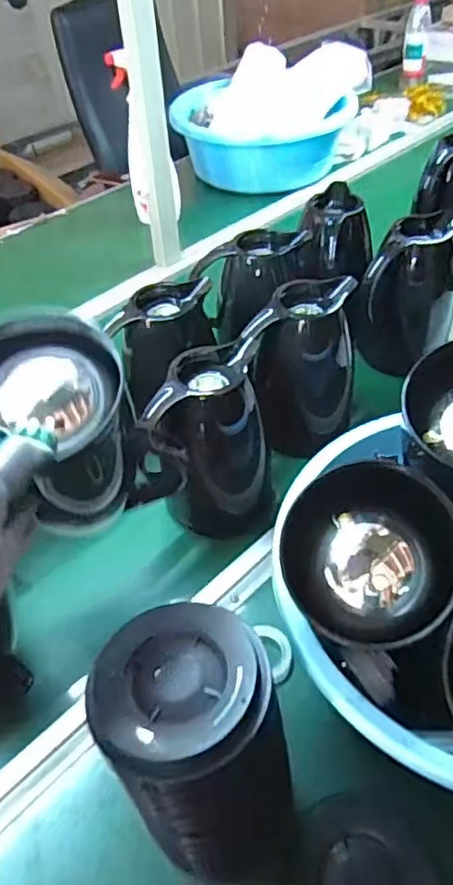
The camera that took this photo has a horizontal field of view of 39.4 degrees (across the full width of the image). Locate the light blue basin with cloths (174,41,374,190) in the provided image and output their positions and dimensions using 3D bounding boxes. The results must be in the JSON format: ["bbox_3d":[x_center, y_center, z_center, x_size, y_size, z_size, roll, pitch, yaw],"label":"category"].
[{"bbox_3d":[0.096,-0.722,1.412,0.379,0.186,0.369,-3,45,3],"label":"light blue basin with cloths"}]

